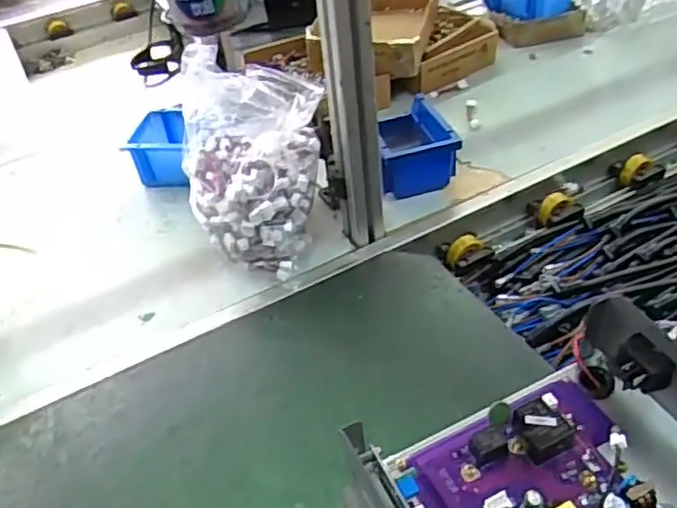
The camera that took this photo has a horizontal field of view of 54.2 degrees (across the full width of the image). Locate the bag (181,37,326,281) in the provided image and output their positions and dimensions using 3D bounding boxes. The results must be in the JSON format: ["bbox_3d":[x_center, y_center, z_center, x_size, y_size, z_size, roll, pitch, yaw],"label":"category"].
[{"bbox_3d":[-0.095,-0.102,0.765,0.160,0.203,0.174,-17,43,-11],"label":"bag"}]

